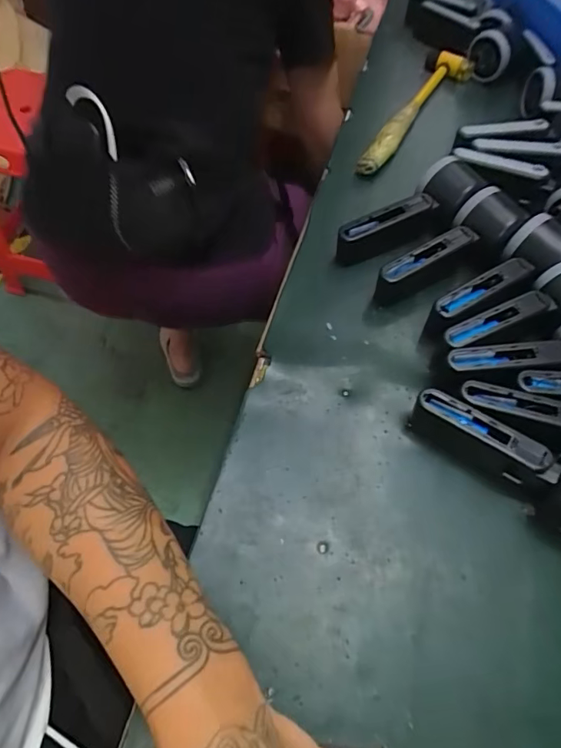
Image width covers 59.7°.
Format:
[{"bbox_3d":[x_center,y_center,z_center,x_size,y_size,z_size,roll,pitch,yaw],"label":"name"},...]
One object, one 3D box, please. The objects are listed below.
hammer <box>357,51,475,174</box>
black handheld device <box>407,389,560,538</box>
[{"bbox_3d":[0.176,-0.331,0.614,0.061,0.028,0.258,24,62,13],"label":"hammer"},{"bbox_3d":[0.179,0.071,0.374,0.165,0.056,0.062,24,62,13],"label":"black handheld device"}]

